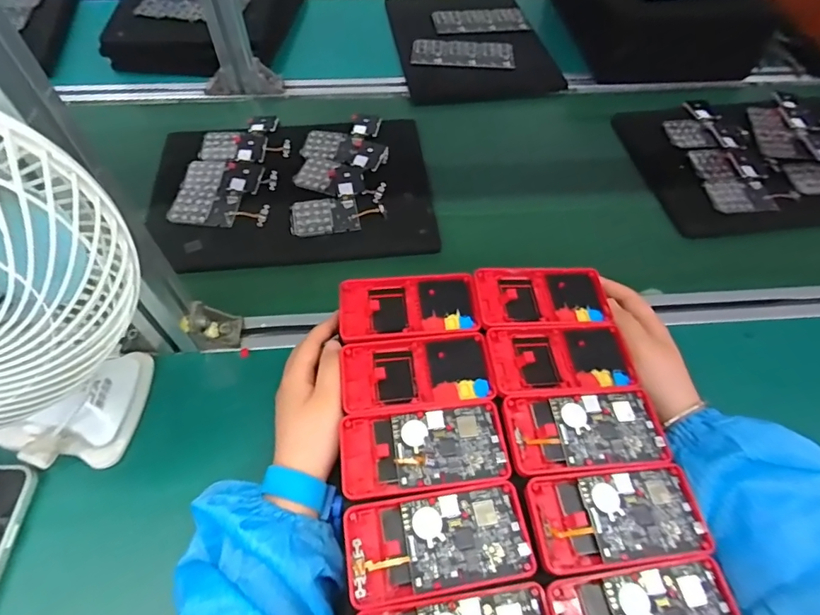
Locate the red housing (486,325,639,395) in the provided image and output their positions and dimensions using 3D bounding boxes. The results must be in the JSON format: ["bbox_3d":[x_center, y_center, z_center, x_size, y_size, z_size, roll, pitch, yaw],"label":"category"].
[{"bbox_3d":[0.126,0.044,0.402,0.116,0.026,0.061,-5,60,-2],"label":"red housing"}]

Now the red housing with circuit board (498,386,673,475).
[{"bbox_3d":[0.134,0.093,0.364,0.119,0.019,0.060,-7,60,-3],"label":"red housing with circuit board"}]

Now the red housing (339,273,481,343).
[{"bbox_3d":[-0.001,-0.001,0.421,0.119,0.013,0.063,-6,60,-2],"label":"red housing"}]

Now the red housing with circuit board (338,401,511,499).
[{"bbox_3d":[0.011,0.104,0.352,0.119,0.008,0.059,-6,60,-3],"label":"red housing with circuit board"}]

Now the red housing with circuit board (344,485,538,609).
[{"bbox_3d":[0.019,0.157,0.319,0.120,0.010,0.060,-8,60,-4],"label":"red housing with circuit board"}]

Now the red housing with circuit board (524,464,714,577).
[{"bbox_3d":[0.145,0.147,0.334,0.119,0.016,0.061,-7,60,-3],"label":"red housing with circuit board"}]

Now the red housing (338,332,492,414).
[{"bbox_3d":[0.007,0.054,0.389,0.117,0.018,0.061,-6,60,-3],"label":"red housing"}]

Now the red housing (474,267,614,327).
[{"bbox_3d":[0.120,-0.012,0.433,0.117,0.022,0.066,-4,60,-2],"label":"red housing"}]

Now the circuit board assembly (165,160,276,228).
[{"bbox_3d":[-0.230,-0.142,0.585,0.115,0.010,0.108,1,60,1],"label":"circuit board assembly"}]

